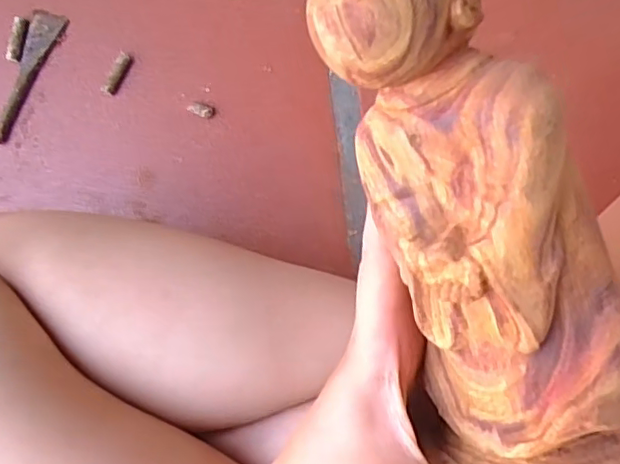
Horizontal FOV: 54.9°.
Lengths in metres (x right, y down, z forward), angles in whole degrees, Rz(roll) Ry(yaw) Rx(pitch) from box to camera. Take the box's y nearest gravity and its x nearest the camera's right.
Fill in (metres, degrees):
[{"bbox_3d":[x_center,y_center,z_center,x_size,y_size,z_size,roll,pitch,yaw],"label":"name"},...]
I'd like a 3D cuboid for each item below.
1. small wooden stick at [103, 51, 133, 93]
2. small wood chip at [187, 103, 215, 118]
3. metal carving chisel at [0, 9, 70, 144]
[{"bbox_3d":[-0.136,-0.112,0.422,0.009,0.010,0.031,25,86,7],"label":"small wooden stick"},{"bbox_3d":[-0.075,-0.084,0.411,0.017,0.008,0.010,21,85,7],"label":"small wood chip"},{"bbox_3d":[-0.203,-0.112,0.431,0.023,0.006,0.101,15,85,7],"label":"metal carving chisel"}]

